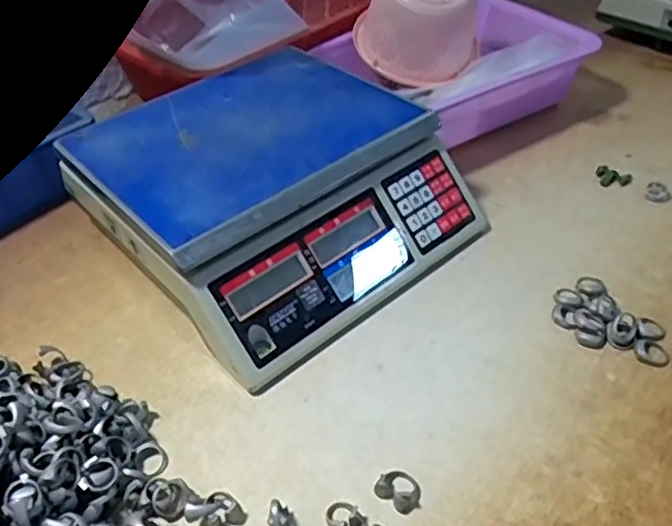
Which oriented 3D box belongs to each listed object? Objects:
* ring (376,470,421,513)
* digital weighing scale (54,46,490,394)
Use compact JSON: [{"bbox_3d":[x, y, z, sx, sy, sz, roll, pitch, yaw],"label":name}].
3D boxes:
[{"bbox_3d":[0.042,0.147,0.416,0.028,0.010,0.025,30,51,33],"label":"ring"},{"bbox_3d":[-0.056,-0.065,0.591,0.274,0.114,0.274,-33,49,-28],"label":"digital weighing scale"}]

